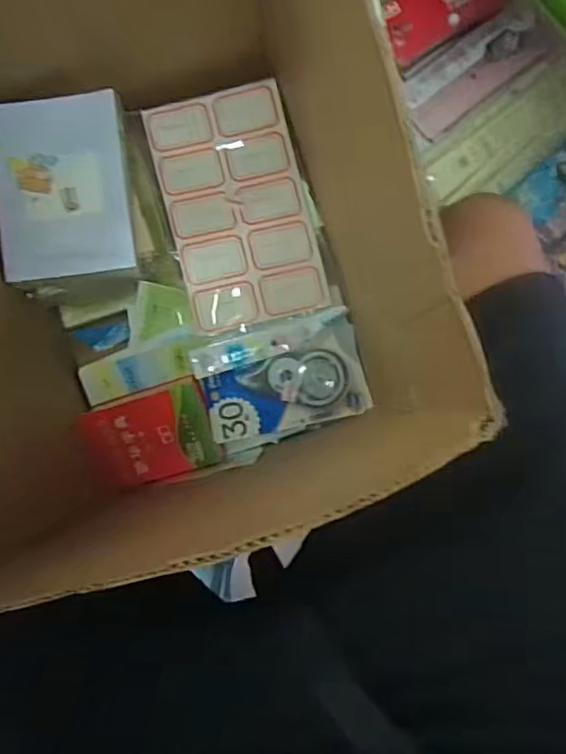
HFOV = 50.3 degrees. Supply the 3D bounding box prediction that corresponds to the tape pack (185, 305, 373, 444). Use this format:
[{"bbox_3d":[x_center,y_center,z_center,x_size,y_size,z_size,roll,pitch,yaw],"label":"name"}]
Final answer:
[{"bbox_3d":[0.002,0.004,0.678,0.182,0.013,0.121,-17,100,-7],"label":"tape pack"}]

